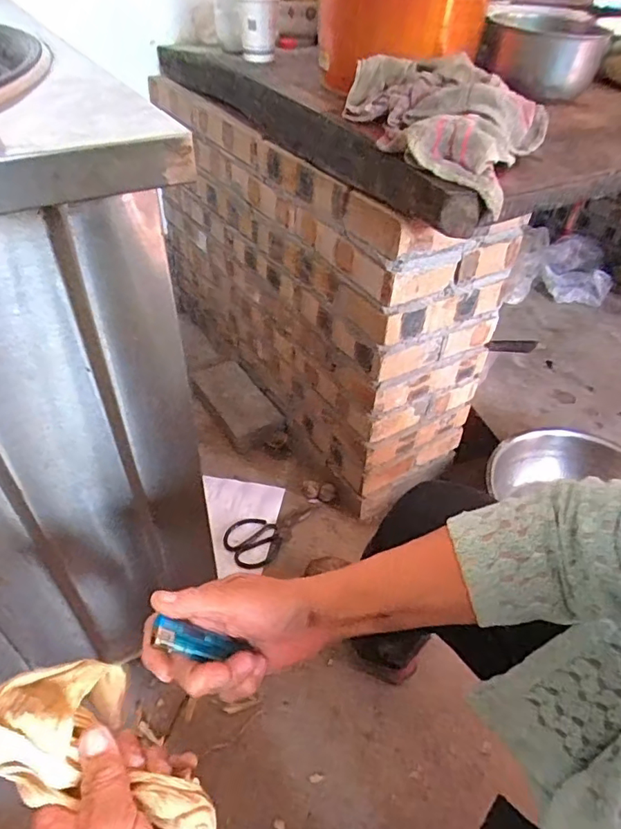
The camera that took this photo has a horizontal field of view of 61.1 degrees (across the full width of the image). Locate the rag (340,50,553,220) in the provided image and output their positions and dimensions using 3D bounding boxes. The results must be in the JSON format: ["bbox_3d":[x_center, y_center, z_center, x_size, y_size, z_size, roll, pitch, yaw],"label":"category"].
[{"bbox_3d":[0.156,-0.354,0.625,0.258,0.081,0.186,34,51,29],"label":"rag"}]

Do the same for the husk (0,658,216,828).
[{"bbox_3d":[-0.138,0.166,0.291,0.213,0.057,0.066,41,42,-17],"label":"husk"}]

